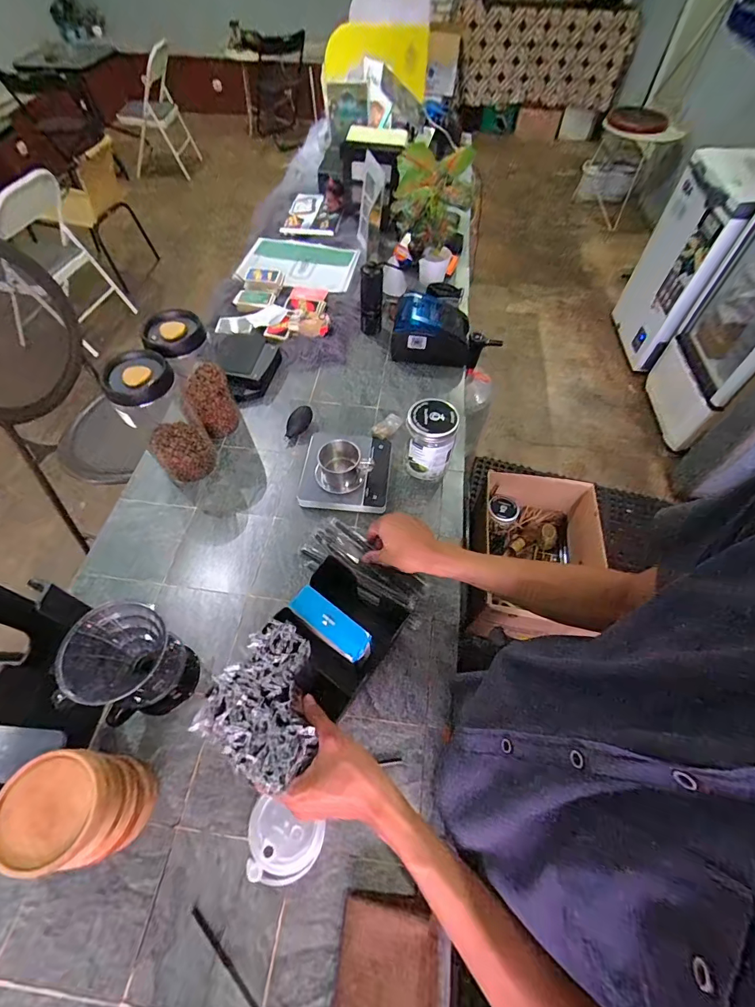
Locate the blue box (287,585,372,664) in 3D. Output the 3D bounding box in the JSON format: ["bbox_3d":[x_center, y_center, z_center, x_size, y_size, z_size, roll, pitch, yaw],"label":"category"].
[{"bbox_3d":[-0.061,0.154,0.525,0.116,0.019,0.042,32,63,18],"label":"blue box"}]

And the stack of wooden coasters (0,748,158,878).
[{"bbox_3d":[-0.313,0.333,0.451,0.099,0.161,0.101,2,58,0],"label":"stack of wooden coasters"}]

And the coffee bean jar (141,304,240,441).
[{"bbox_3d":[-0.330,-0.224,0.756,0.094,0.223,0.112,-25,62,-14],"label":"coffee bean jar"}]

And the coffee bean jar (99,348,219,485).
[{"bbox_3d":[-0.364,-0.142,0.706,0.095,0.227,0.103,0,59,0],"label":"coffee bean jar"}]

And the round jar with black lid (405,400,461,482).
[{"bbox_3d":[0.095,-0.110,0.742,0.082,0.135,0.087,0,59,0],"label":"round jar with black lid"}]

